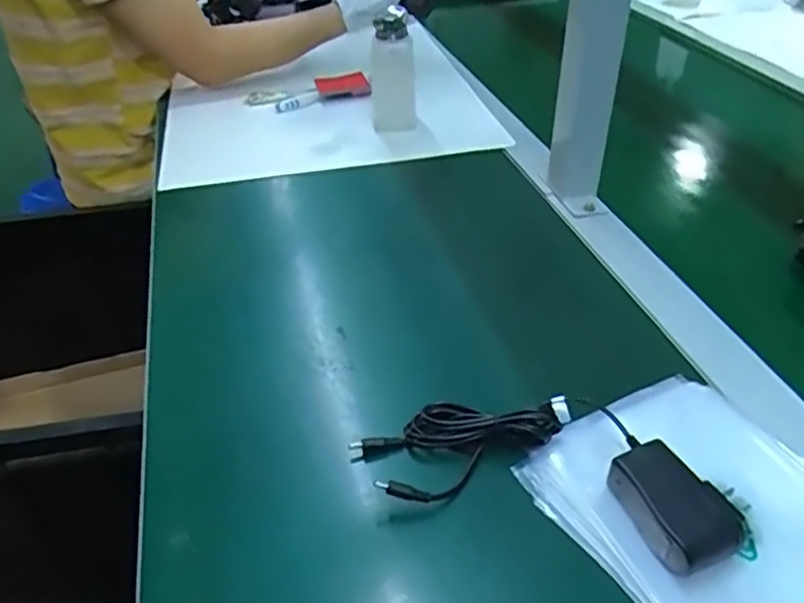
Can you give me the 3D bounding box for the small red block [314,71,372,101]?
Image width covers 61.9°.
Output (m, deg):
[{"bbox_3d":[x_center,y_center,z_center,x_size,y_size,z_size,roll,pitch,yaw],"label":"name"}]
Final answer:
[{"bbox_3d":[-0.081,-0.298,0.931,0.074,0.023,0.040,-8,39,-7],"label":"small red block"}]

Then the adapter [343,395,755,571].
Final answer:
[{"bbox_3d":[0.091,0.096,0.422,0.236,0.030,0.105,12,40,16],"label":"adapter"}]

